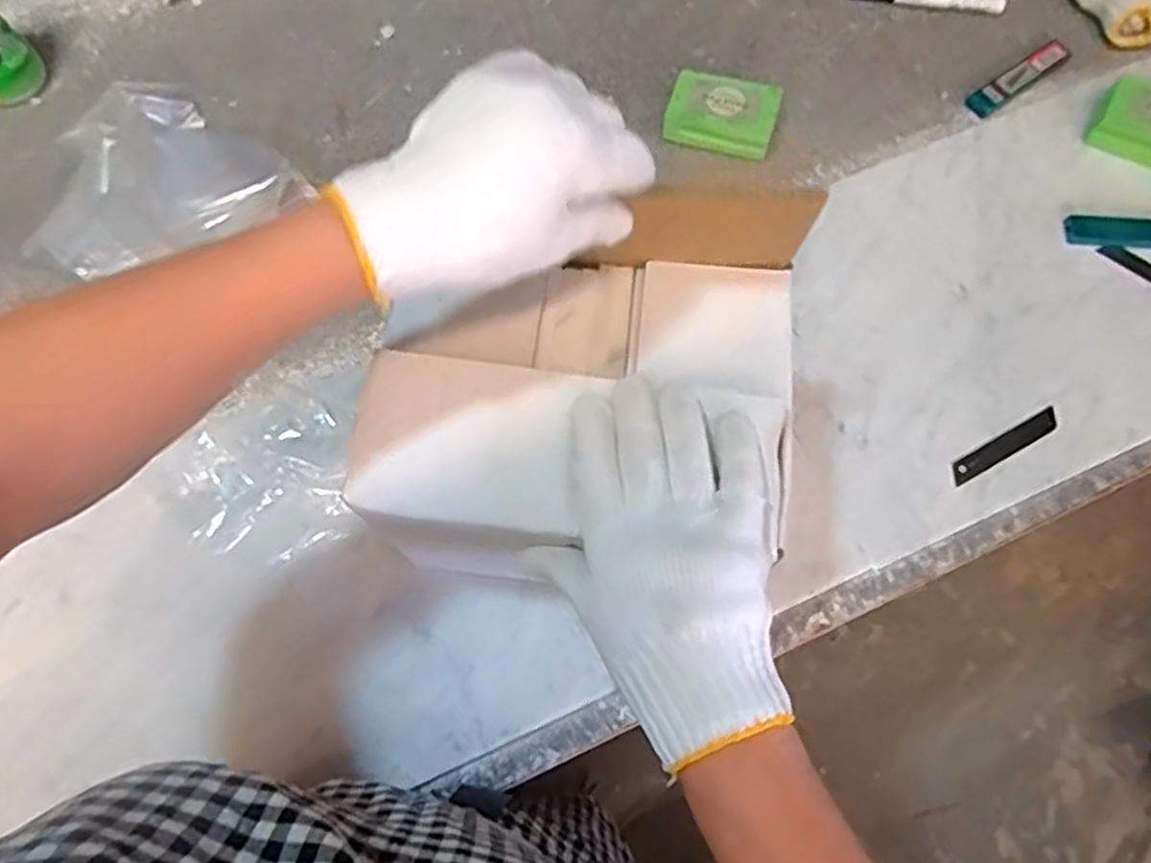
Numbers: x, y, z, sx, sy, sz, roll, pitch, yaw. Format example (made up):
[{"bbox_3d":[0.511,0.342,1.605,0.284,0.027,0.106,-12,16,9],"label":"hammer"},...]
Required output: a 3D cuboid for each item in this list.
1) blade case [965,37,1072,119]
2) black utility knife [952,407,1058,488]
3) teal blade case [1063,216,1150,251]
[{"bbox_3d":[0.413,-0.330,0.688,0.125,0.011,0.027,-36,72,-12],"label":"blade case"},{"bbox_3d":[0.322,0.011,0.559,0.098,0.004,0.016,-27,77,-10],"label":"black utility knife"},{"bbox_3d":[0.475,-0.165,0.626,0.118,0.006,0.030,4,69,3],"label":"teal blade case"}]

